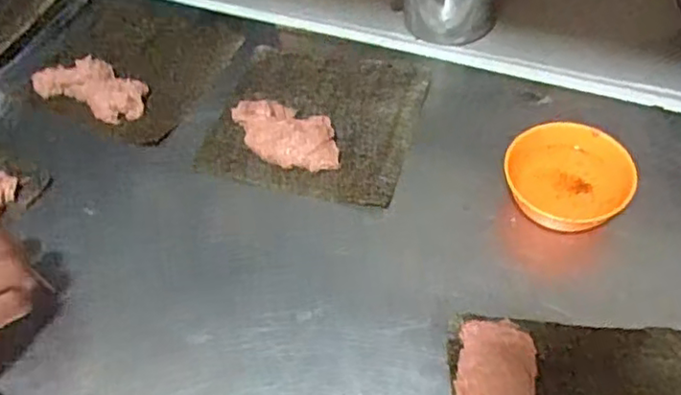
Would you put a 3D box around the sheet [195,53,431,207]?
[{"bbox_3d":[-0.026,-0.089,0.656,0.201,0.029,0.182,11,55,14],"label":"sheet"}]

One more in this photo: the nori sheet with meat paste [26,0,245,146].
[{"bbox_3d":[-0.234,-0.161,0.731,0.189,0.027,0.202,18,57,18],"label":"nori sheet with meat paste"}]

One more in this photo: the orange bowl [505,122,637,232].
[{"bbox_3d":[0.198,-0.015,0.566,0.100,0.052,0.093,-3,53,4],"label":"orange bowl"}]

